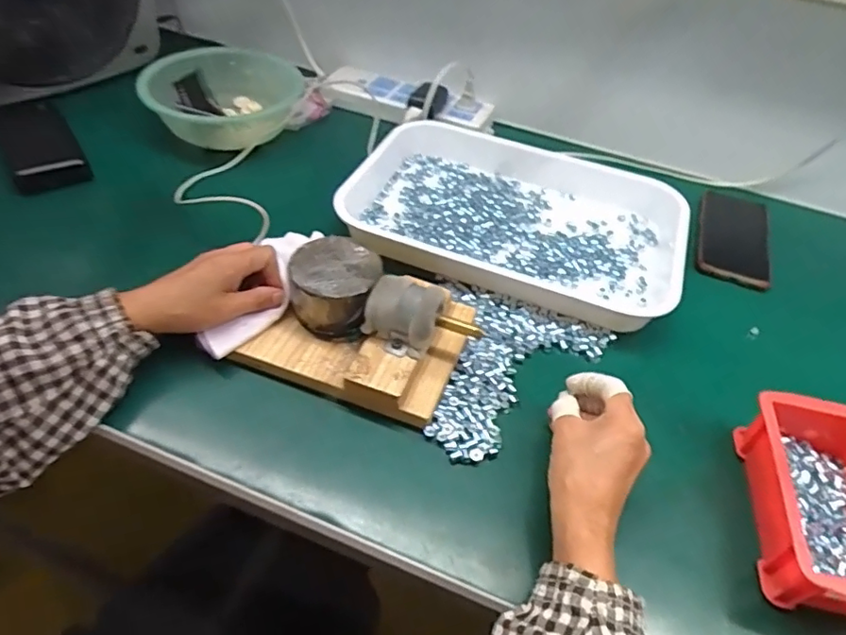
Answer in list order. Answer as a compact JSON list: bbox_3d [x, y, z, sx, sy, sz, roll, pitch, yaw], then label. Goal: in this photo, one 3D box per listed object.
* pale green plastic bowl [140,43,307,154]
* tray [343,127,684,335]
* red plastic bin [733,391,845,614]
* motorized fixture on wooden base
[{"bbox_3d":[-0.251,-0.283,0.733,0.181,0.064,0.177,4,46,-4],"label":"pale green plastic bowl"},{"bbox_3d":[0.100,-0.119,0.630,0.352,0.039,0.260,17,47,9],"label":"tray"},{"bbox_3d":[0.290,0.135,0.409,0.098,0.058,0.150,13,47,3],"label":"red plastic bin"},{"bbox_3d":[-0.046,-0.001,0.483,0.168,0.068,0.142,22,48,12],"label":"motorized fixture on wooden base"}]

